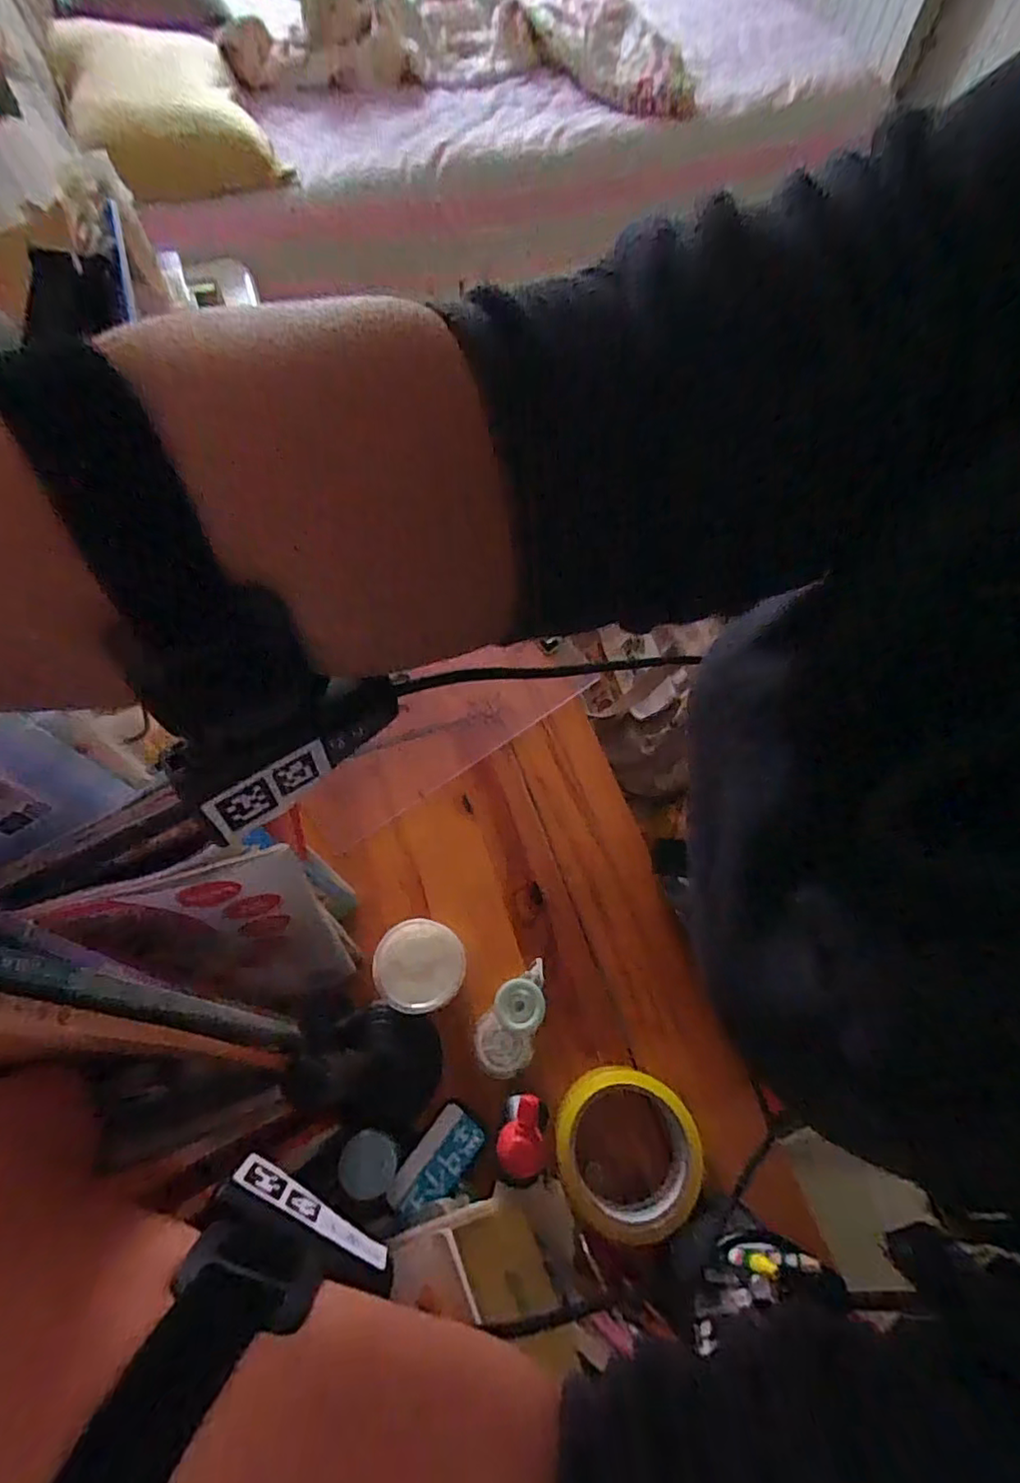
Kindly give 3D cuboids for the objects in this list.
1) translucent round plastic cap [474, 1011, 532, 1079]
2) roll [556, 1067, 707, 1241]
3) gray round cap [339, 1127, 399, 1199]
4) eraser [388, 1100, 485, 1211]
[{"bbox_3d":[-0.008,0.235,0.459,0.046,0.012,0.038,27,69,11],"label":"translucent round plastic cap"},{"bbox_3d":[0.082,0.286,0.420,0.095,0.046,0.096,0,66,0],"label":"roll"},{"bbox_3d":[-0.101,0.300,0.423,0.037,0.011,0.039,0,66,0],"label":"gray round cap"},{"bbox_3d":[-0.053,0.306,0.432,0.037,0.013,0.070,36,71,15],"label":"eraser"}]

